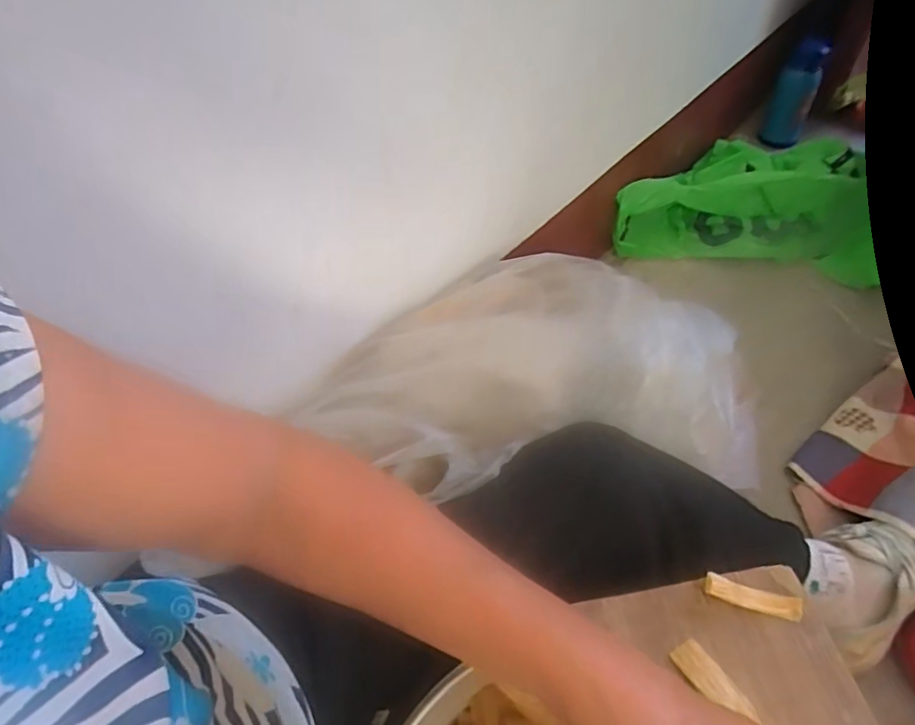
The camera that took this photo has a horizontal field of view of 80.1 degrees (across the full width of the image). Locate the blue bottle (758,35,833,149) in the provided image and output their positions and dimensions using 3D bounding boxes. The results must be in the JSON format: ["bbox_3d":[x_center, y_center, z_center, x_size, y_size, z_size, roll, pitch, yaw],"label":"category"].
[{"bbox_3d":[0.717,-0.565,1.163,0.086,0.202,0.090,23,57,22],"label":"blue bottle"}]

